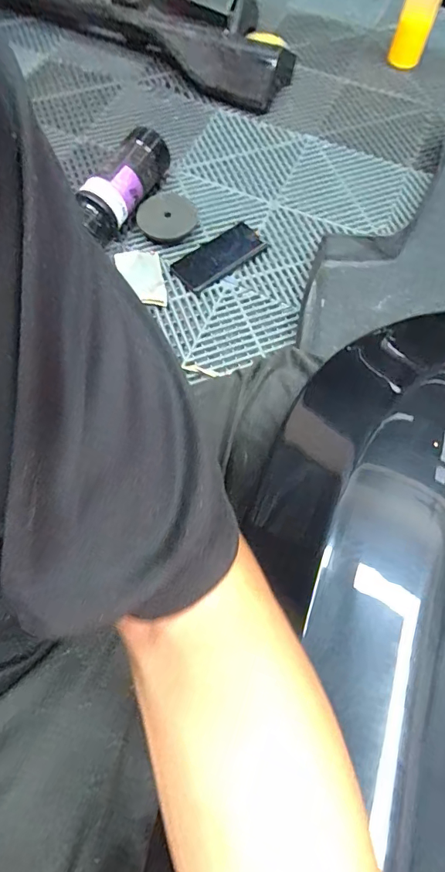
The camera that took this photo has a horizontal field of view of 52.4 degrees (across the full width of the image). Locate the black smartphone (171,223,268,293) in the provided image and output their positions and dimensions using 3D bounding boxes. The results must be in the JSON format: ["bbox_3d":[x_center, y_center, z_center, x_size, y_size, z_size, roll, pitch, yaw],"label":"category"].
[{"bbox_3d":[-0.006,-0.303,0.752,0.156,0.010,0.081,-37,73,-15],"label":"black smartphone"}]

